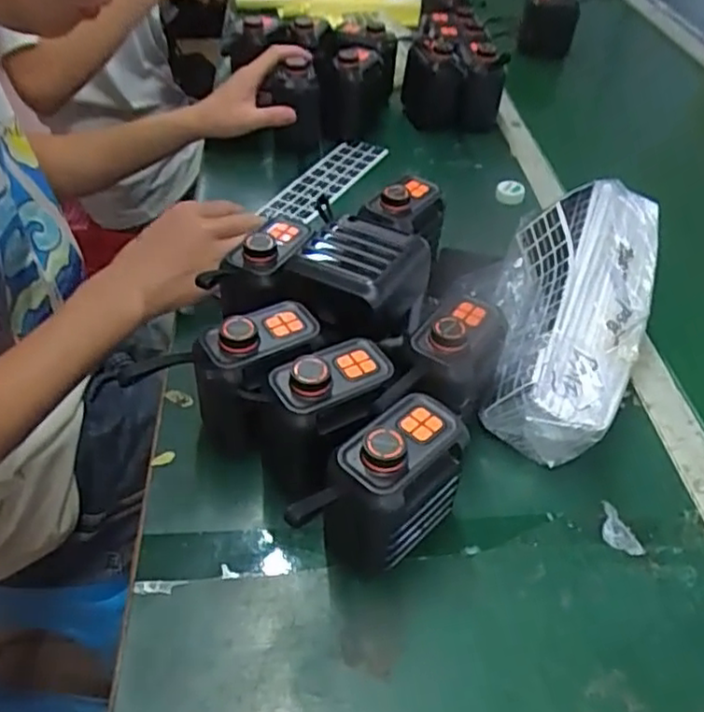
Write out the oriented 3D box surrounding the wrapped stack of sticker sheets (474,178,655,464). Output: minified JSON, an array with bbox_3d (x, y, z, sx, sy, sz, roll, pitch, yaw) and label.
[{"bbox_3d":[0.201,-0.056,0.615,0.132,0.065,0.364,19,45,14],"label":"wrapped stack of sticker sheets"}]

